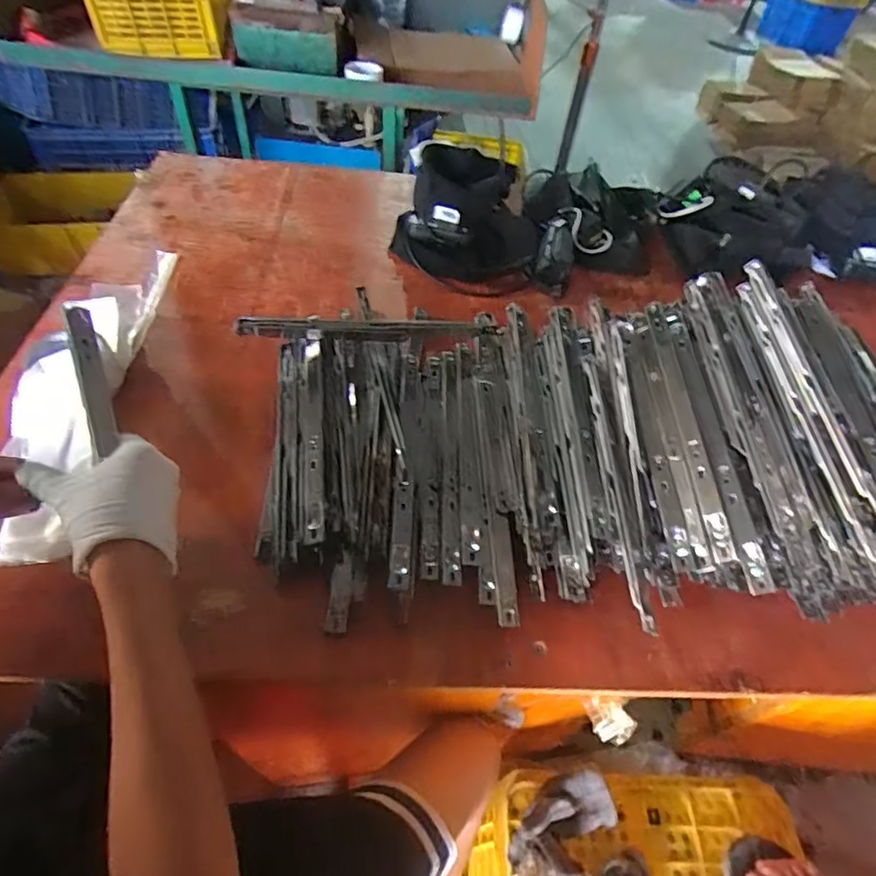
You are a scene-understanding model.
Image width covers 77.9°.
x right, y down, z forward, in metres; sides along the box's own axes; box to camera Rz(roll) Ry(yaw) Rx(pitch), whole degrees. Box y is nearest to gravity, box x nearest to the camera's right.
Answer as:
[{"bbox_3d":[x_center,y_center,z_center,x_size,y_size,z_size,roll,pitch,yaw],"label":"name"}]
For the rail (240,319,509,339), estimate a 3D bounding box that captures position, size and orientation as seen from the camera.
[{"bbox_3d":[-0.079,-0.132,0.651,0.310,0.023,0.027,-5,52,-10],"label":"rail"}]

